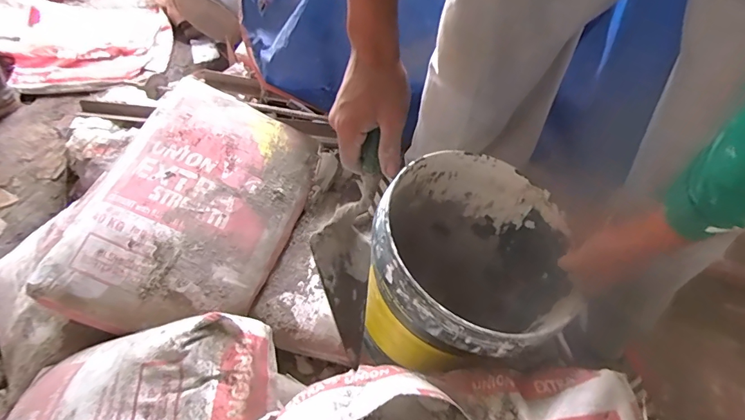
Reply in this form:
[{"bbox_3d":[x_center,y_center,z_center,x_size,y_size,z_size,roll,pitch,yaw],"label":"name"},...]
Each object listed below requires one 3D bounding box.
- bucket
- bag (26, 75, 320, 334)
[{"bbox_3d":[0.151,0.096,0.686,0.274,0.282,0.307,23,60,13],"label":"bucket"},{"bbox_3d":[-0.373,-0.012,0.877,0.394,0.114,0.540,14,59,8],"label":"bag"}]

